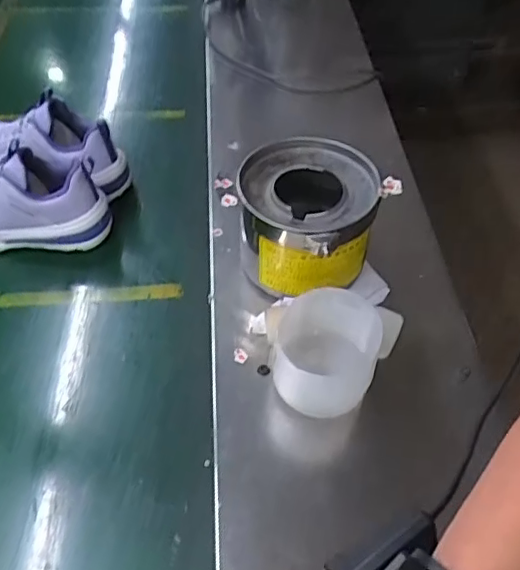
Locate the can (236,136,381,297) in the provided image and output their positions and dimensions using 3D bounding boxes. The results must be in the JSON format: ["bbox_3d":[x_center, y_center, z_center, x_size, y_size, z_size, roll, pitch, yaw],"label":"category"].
[{"bbox_3d":[0.049,-0.069,0.605,0.135,0.107,0.139,1,51,-1],"label":"can"}]

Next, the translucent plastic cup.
[{"bbox_3d":[0.063,0.066,0.525,0.090,0.079,0.093,1,51,-1],"label":"translucent plastic cup"}]

